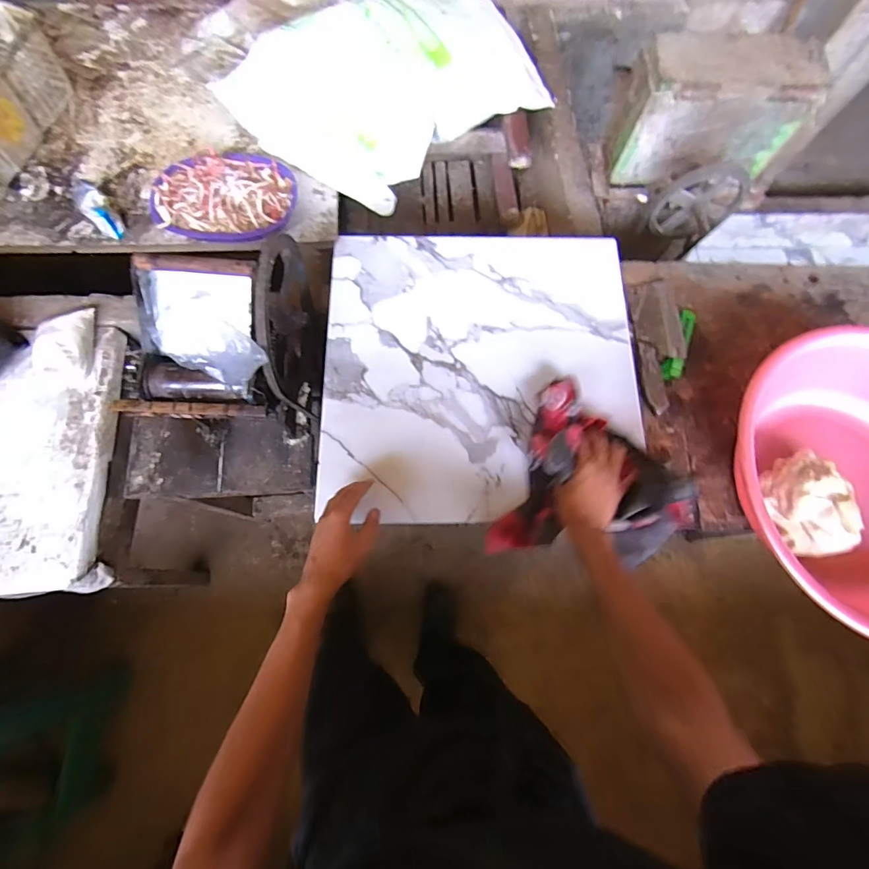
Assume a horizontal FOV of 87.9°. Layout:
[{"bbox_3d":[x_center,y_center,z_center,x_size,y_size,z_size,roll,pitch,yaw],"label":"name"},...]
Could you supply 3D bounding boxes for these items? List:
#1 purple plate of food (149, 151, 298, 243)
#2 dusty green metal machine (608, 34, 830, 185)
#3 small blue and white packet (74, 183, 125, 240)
[{"bbox_3d":[-0.455,-0.537,0.988,0.291,0.068,0.216,5,72,-2],"label":"purple plate of food"},{"bbox_3d":[0.590,-0.688,0.970,0.363,0.228,0.139,-5,73,-5],"label":"dusty green metal machine"},{"bbox_3d":[-0.748,-0.498,0.997,0.060,0.053,0.137,-38,90,-8],"label":"small blue and white packet"}]

